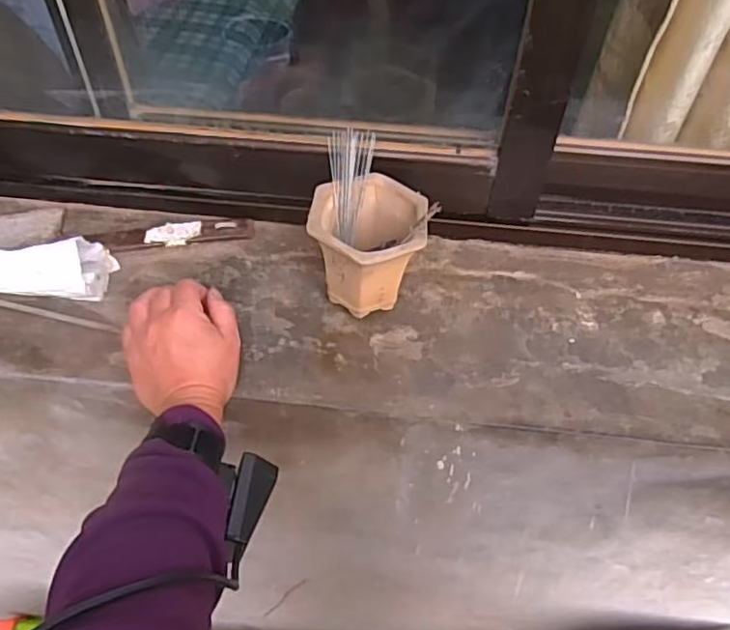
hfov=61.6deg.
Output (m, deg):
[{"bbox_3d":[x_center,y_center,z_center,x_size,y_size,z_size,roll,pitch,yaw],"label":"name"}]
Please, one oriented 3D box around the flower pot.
[{"bbox_3d":[0.001,-0.050,0.519,0.088,0.097,0.093,1,50,-1],"label":"flower pot"}]

